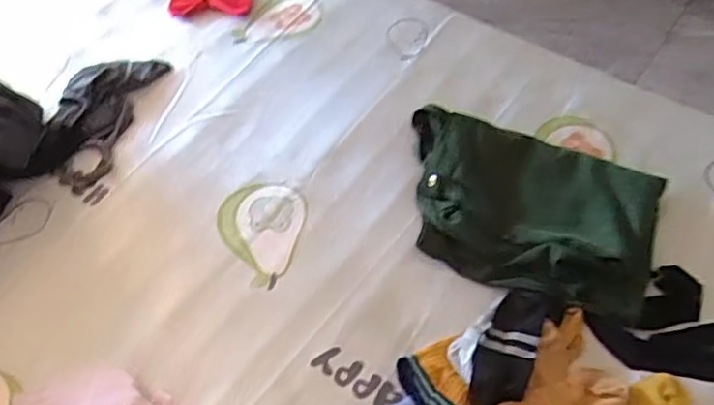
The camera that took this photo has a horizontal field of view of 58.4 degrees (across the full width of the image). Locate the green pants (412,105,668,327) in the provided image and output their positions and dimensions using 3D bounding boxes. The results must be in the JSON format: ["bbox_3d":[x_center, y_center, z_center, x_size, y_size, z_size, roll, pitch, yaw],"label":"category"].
[{"bbox_3d":[0.250,0.002,0.972,0.394,0.075,0.257,16,56,13],"label":"green pants"}]

